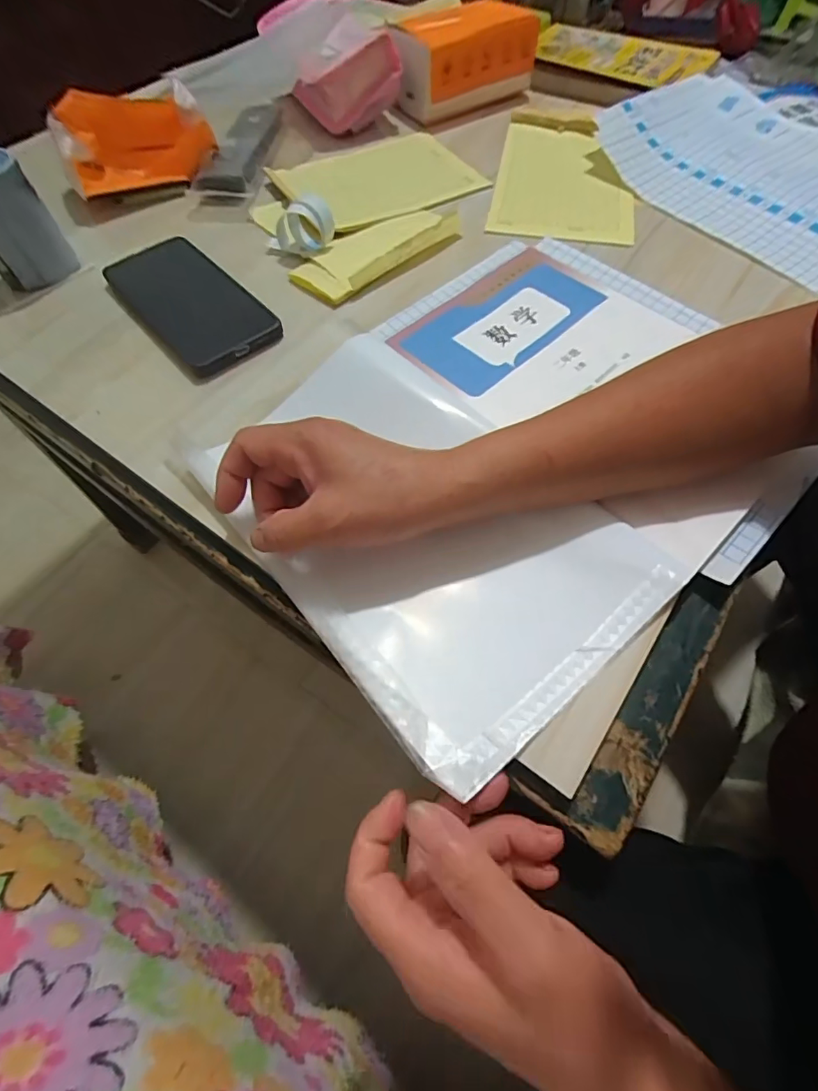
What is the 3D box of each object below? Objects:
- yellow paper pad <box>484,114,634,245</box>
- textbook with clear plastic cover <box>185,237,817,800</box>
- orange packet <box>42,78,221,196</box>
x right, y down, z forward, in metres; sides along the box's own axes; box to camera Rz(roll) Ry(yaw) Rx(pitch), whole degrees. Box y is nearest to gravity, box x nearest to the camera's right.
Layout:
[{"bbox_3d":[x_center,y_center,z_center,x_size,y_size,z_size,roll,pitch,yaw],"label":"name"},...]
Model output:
[{"bbox_3d":[0.151,-0.354,0.471,0.126,0.015,0.193,10,61,8],"label":"yellow paper pad"},{"bbox_3d":[0.070,-0.079,0.324,0.363,0.019,0.292,-37,68,-17],"label":"textbook with clear plastic cover"},{"bbox_3d":[-0.251,-0.373,0.450,0.133,0.055,0.059,-22,62,-10],"label":"orange packet"}]

